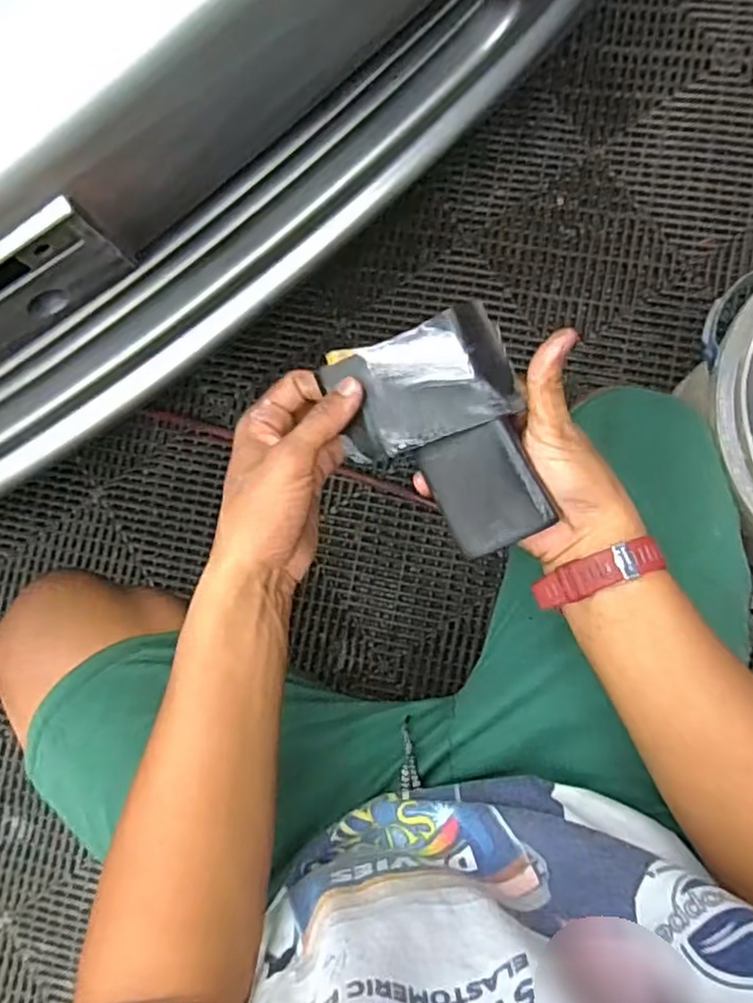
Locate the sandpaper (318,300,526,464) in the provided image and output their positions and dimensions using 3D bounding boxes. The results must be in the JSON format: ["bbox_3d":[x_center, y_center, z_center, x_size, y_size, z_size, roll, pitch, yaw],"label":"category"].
[{"bbox_3d":[0.027,-0.072,0.414,0.106,0.019,0.071,-18,84,4],"label":"sandpaper"}]

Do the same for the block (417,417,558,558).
[{"bbox_3d":[0.068,-0.009,0.419,0.059,0.018,0.073,-27,87,21],"label":"block"}]

